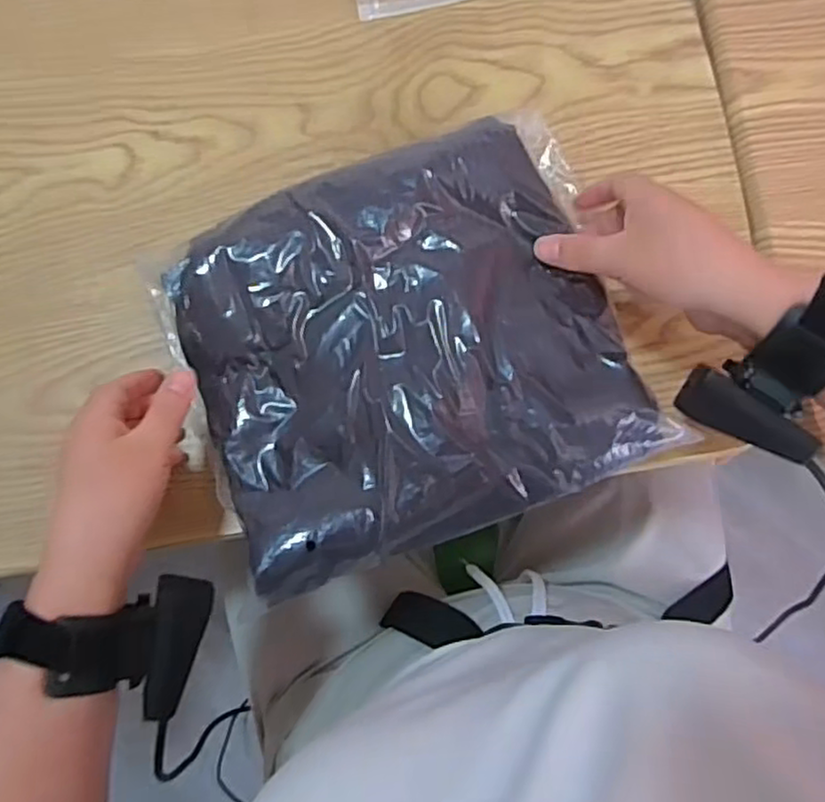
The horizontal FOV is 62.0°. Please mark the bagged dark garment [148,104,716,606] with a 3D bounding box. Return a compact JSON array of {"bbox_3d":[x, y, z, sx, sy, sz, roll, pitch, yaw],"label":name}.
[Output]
[{"bbox_3d":[-0.007,-0.032,0.403,0.255,0.038,0.220,-20,77,-3],"label":"bagged dark garment"}]

